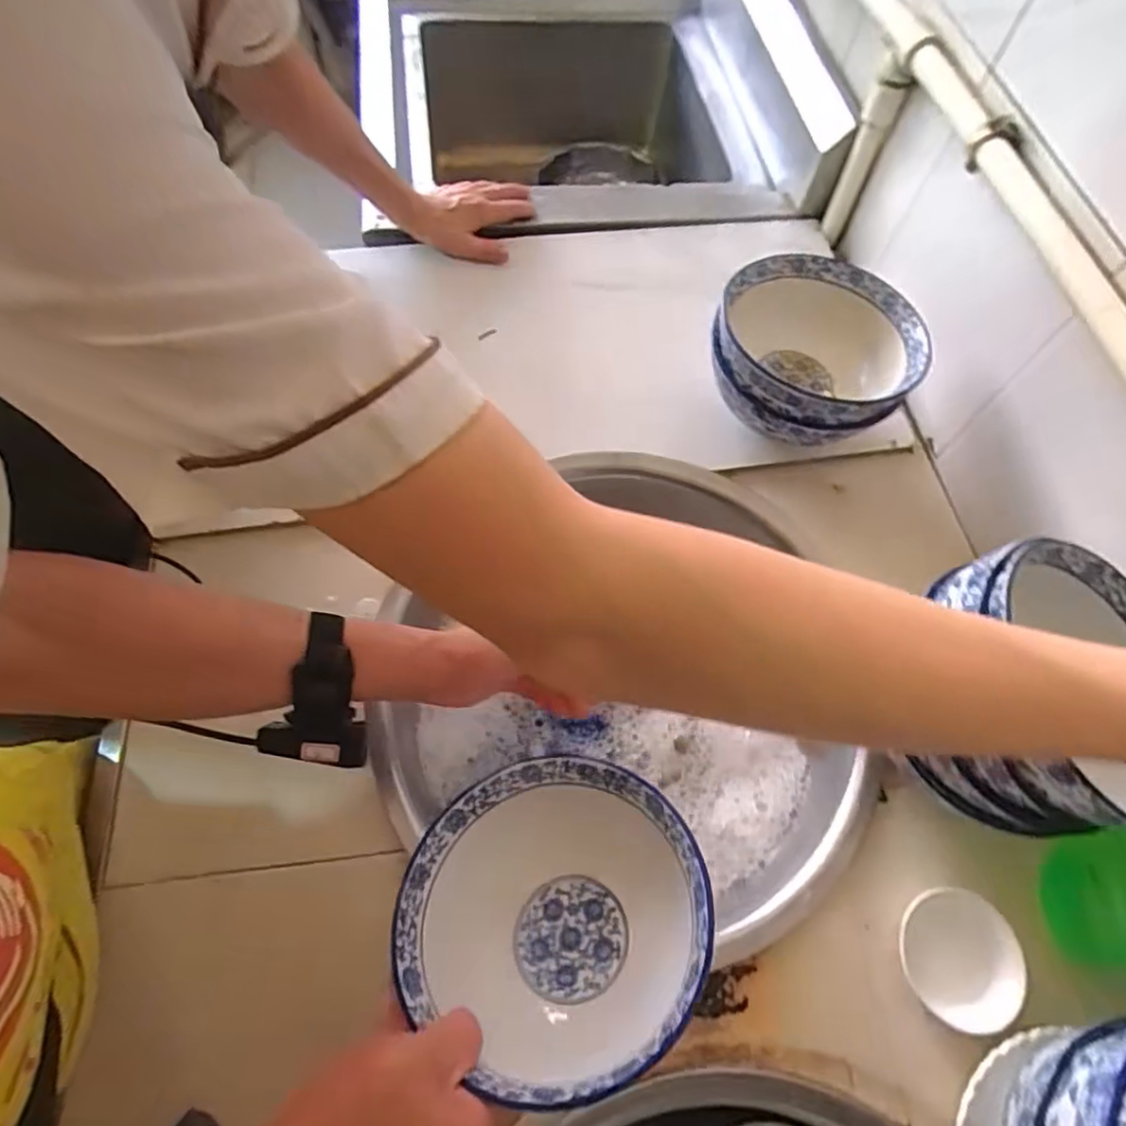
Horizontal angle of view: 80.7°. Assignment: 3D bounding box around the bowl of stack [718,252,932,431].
[{"bbox_3d":[0.249,-0.204,0.671,0.189,0.100,0.184,1,64,-3],"label":"bowl of stack"}]

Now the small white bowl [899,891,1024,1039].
[{"bbox_3d":[0.305,0.303,0.507,0.081,0.023,0.092,1,64,-3],"label":"small white bowl"}]

